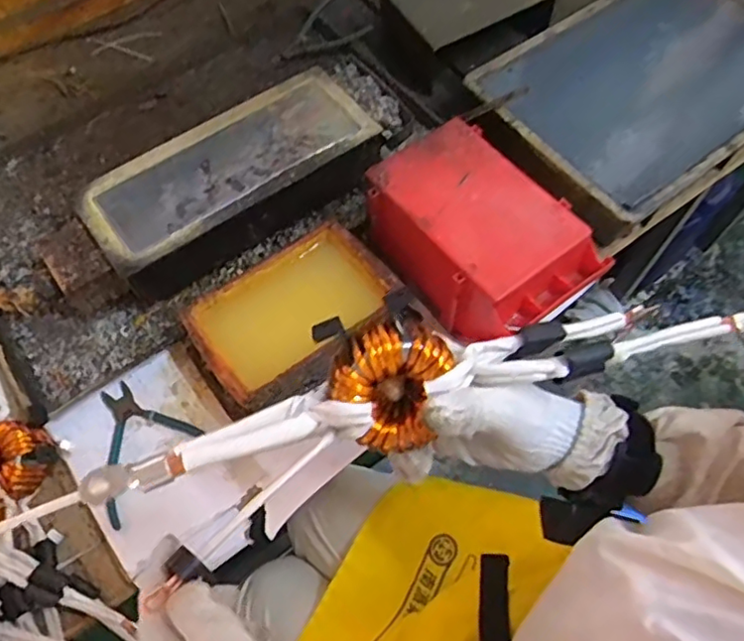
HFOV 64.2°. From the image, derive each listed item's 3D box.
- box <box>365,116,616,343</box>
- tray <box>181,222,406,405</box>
[{"bbox_3d":[0.114,-0.087,0.643,0.147,0.103,0.228,-34,67,-15],"label":"box"},{"bbox_3d":[-0.082,-0.007,0.655,0.215,0.069,0.131,-34,67,-15],"label":"tray"}]

